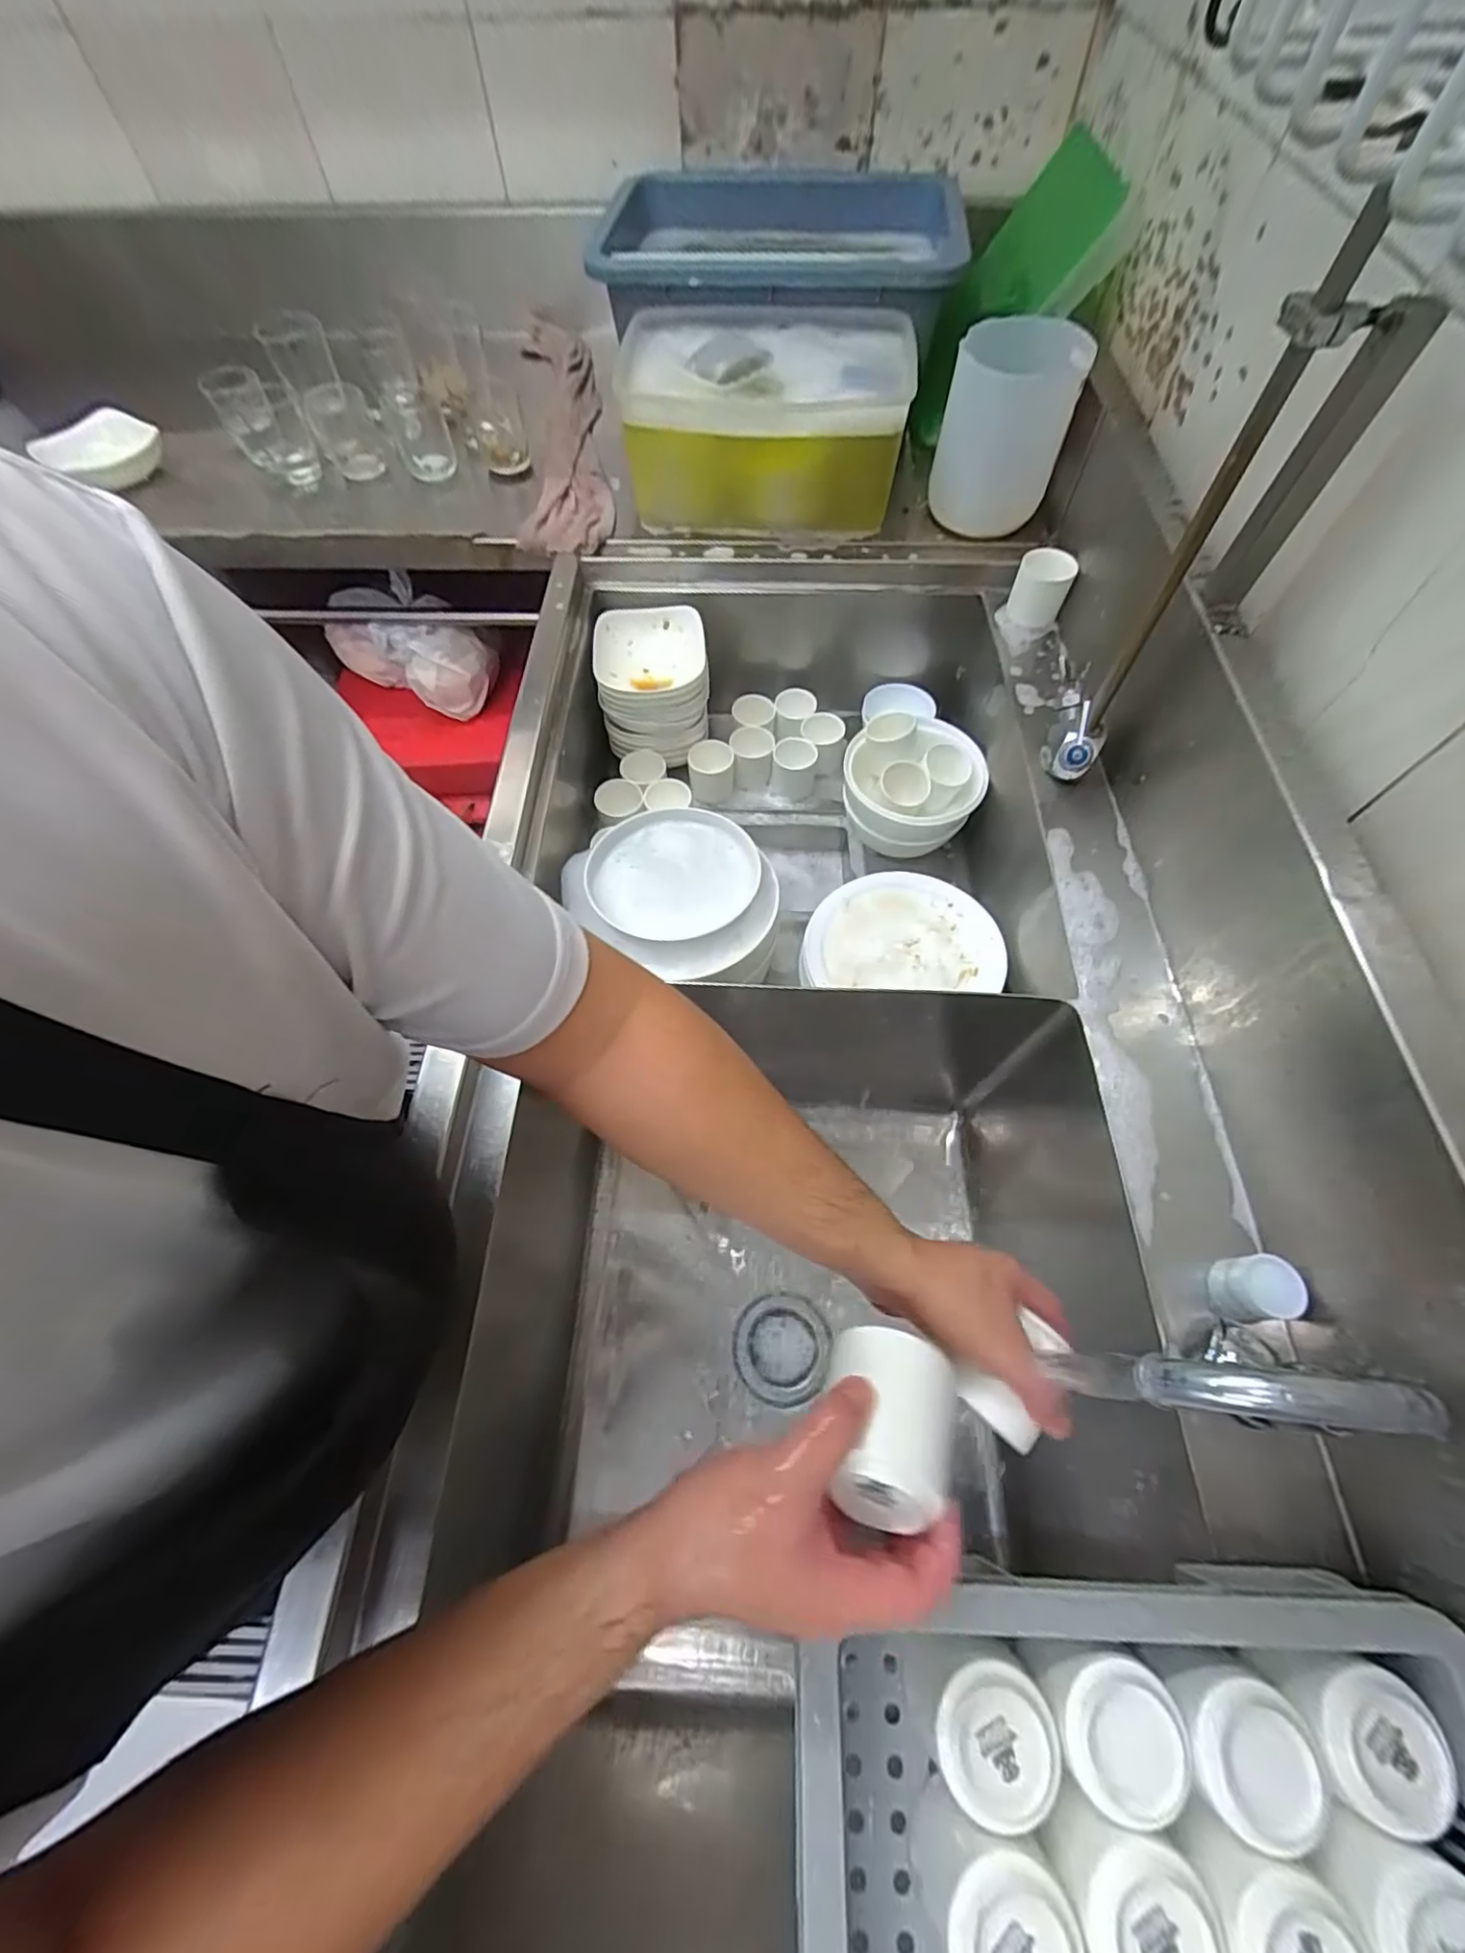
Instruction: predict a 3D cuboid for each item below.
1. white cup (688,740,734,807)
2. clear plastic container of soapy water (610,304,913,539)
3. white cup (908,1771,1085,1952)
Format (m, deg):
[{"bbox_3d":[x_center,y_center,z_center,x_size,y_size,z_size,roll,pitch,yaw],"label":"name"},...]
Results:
[{"bbox_3d":[-0.032,-0.298,0.947,0.066,0.069,0.058,-7,63,-2],"label":"white cup"},{"bbox_3d":[0.039,-0.730,0.847,0.347,0.157,0.251,3,63,3],"label":"clear plastic container of soapy water"},{"bbox_3d":[0.126,0.460,0.321,0.065,0.069,0.060,-19,64,-9],"label":"white cup"}]

